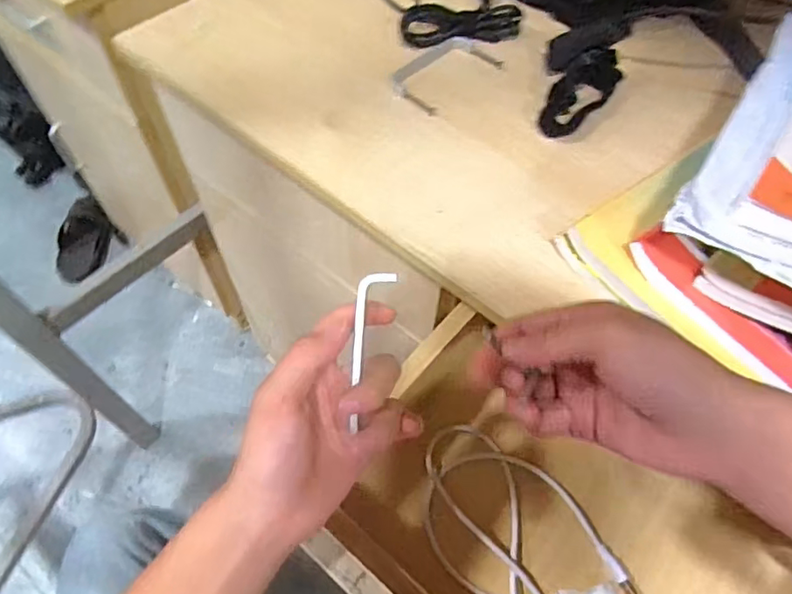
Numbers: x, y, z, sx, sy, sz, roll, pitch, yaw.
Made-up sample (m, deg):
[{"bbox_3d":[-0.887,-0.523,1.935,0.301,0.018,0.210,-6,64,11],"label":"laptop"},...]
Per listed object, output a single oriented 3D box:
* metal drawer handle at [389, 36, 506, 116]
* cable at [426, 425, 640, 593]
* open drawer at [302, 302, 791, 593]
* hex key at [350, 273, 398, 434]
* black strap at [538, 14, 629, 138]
[{"bbox_3d":[0.044,-0.211,0.525,0.107,0.007,0.067,-39,68,-19],"label":"metal drawer handle"},{"bbox_3d":[0.107,0.200,0.436,0.107,0.026,0.226,-31,63,-19],"label":"cable"},{"bbox_3d":[0.129,0.192,0.383,0.321,0.133,0.257,36,64,20],"label":"open drawer"},{"bbox_3d":[-0.017,0.030,0.324,0.020,0.004,0.090,10,91,6],"label":"hex key"},{"bbox_3d":[0.162,-0.195,0.489,0.068,0.053,0.109,16,61,10],"label":"black strap"}]

